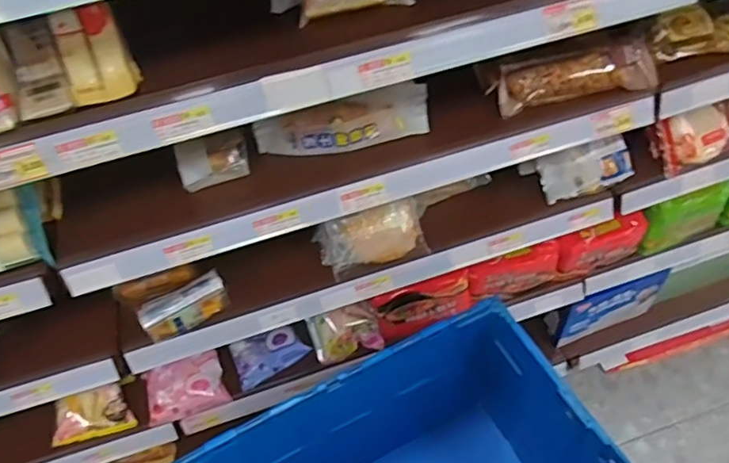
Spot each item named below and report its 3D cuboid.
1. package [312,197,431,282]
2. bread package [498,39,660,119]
[{"bbox_3d":[0.012,0.006,0.957,0.177,0.090,0.079,-12,51,-3],"label":"package"},{"bbox_3d":[0.319,-0.234,0.861,0.240,0.065,0.059,-9,51,-1],"label":"bread package"}]

